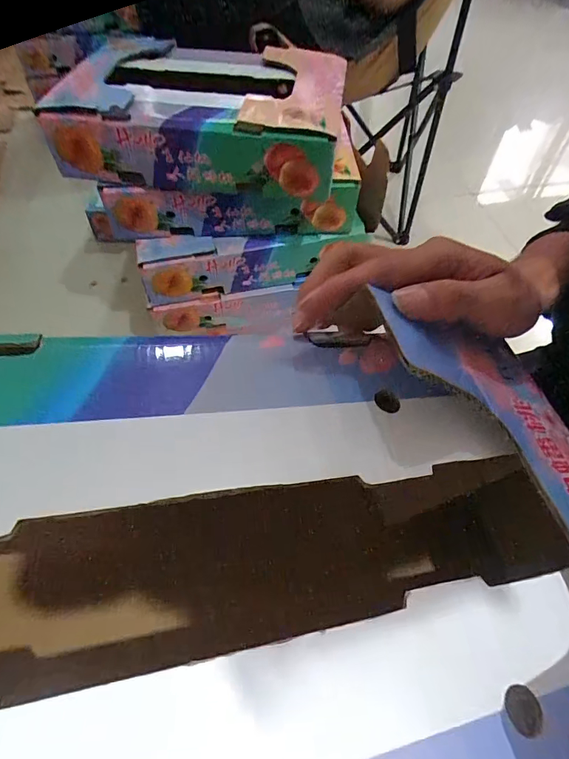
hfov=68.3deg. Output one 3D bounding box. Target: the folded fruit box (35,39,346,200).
[{"bbox_3d":[-0.118,-0.404,0.648,0.388,0.116,0.270,9,57,5],"label":"folded fruit box"}]

